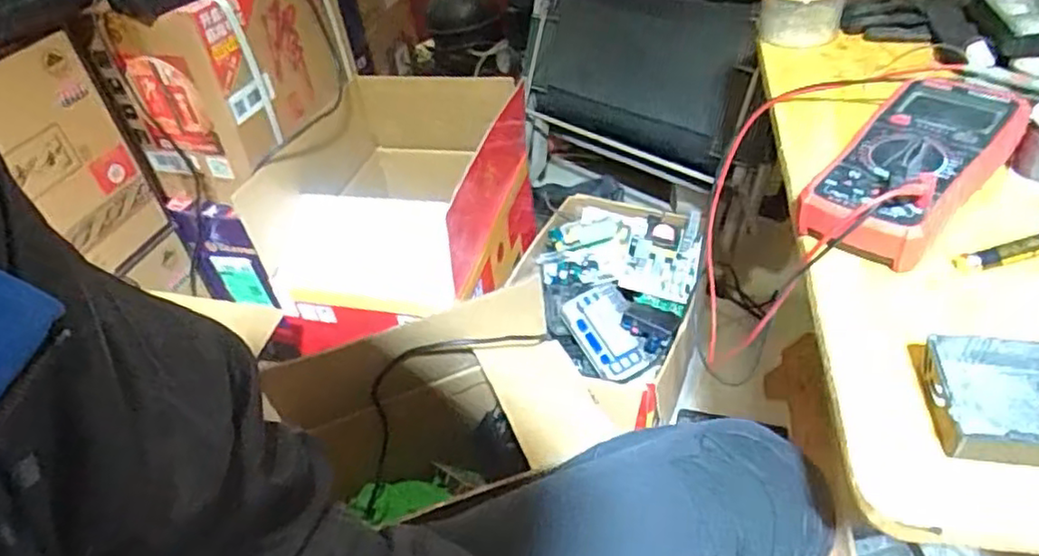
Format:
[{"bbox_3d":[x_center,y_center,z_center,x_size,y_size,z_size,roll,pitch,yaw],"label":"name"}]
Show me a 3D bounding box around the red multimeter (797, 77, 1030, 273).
[{"bbox_3d":[0.289,-0.085,0.496,0.204,0.047,0.092,-35,48,-28],"label":"red multimeter"}]

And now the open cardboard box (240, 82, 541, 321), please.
[{"bbox_3d":[-0.188,-0.120,1.041,0.333,0.221,0.374,4,42,14],"label":"open cardboard box"}]

